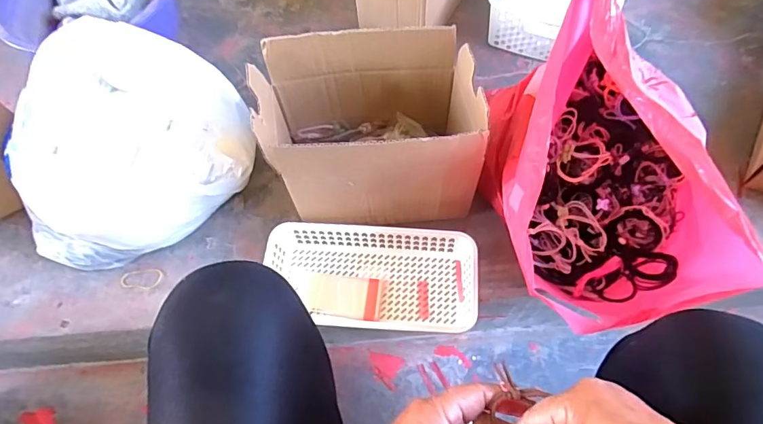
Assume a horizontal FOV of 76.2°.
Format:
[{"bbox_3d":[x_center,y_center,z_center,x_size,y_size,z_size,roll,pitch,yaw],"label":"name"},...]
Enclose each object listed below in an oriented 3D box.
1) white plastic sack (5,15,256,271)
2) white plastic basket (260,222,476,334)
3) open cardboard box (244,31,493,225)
[{"bbox_3d":[-0.331,-0.087,0.652,0.295,0.181,0.259,-14,63,-4],"label":"white plastic sack"},{"bbox_3d":[-0.014,0.084,0.632,0.267,0.048,0.128,3,64,4],"label":"white plastic basket"},{"bbox_3d":[-0.013,-0.094,0.598,0.235,0.190,0.150,-4,63,2],"label":"open cardboard box"}]

